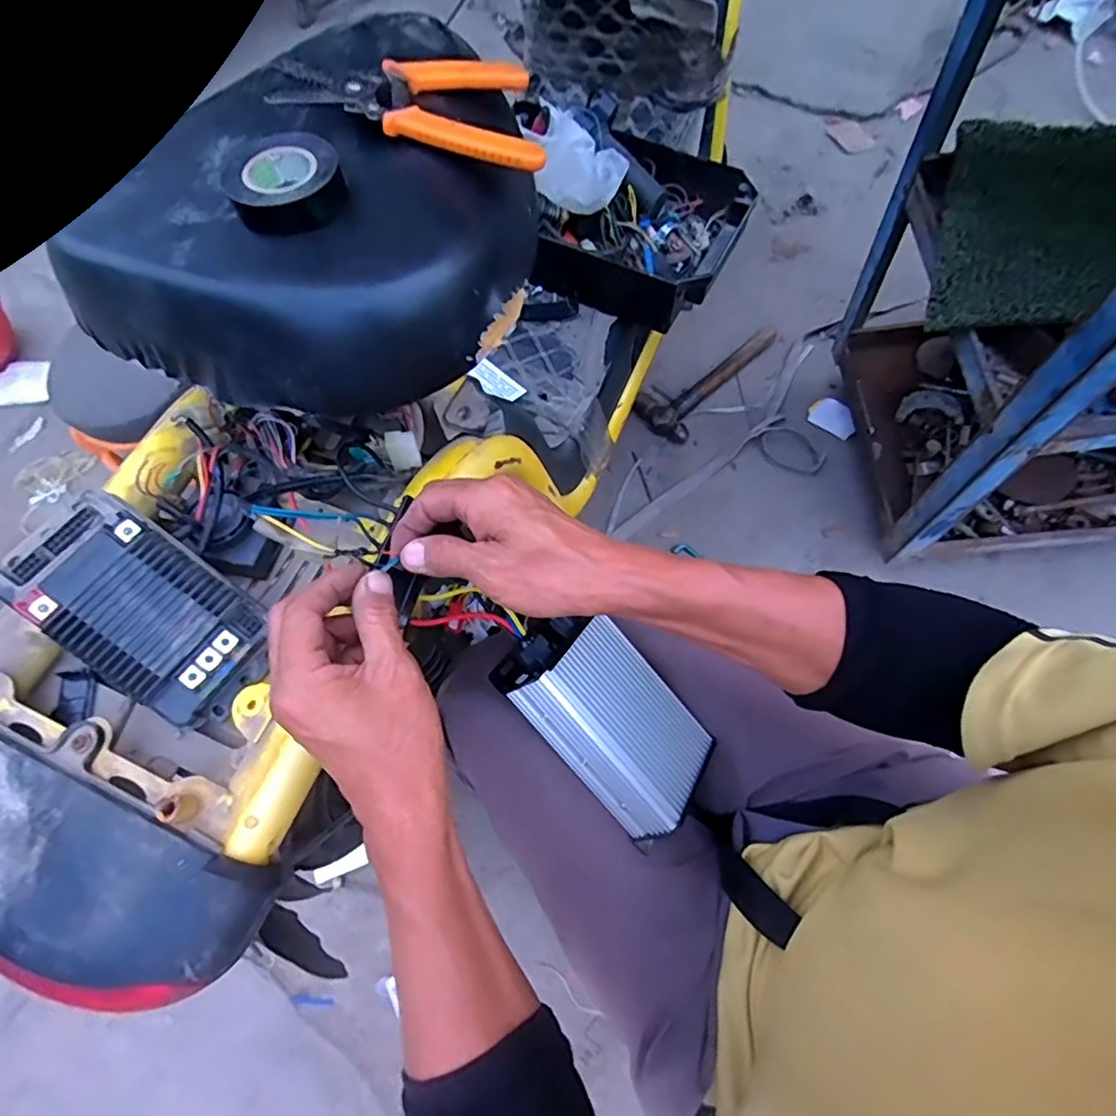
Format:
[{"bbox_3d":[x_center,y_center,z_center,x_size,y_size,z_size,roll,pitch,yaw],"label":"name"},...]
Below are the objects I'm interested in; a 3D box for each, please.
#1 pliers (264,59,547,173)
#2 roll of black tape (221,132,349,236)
[{"bbox_3d":[-0.086,-0.267,0.356,0.144,0.030,0.094,-10,67,0],"label":"pliers"},{"bbox_3d":[-0.148,-0.205,0.330,0.058,0.022,0.058,-4,67,2],"label":"roll of black tape"}]

